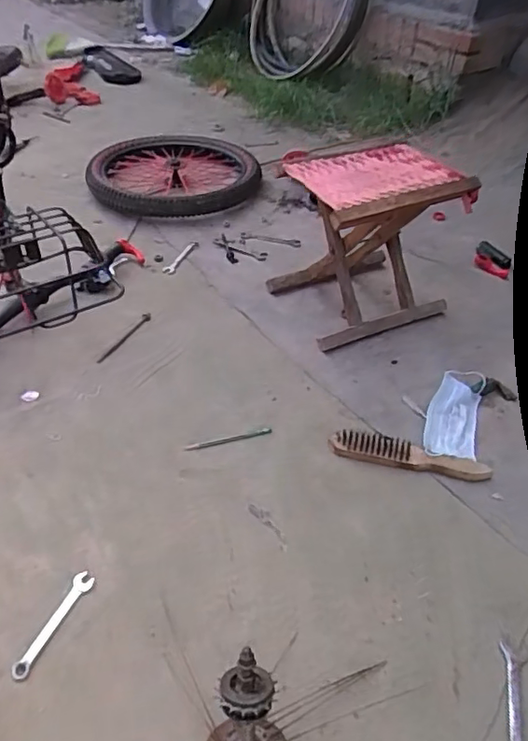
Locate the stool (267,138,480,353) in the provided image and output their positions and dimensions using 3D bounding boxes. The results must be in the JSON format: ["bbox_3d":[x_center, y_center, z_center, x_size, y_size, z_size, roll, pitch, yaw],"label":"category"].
[{"bbox_3d":[0.198,-0.252,1.100,0.285,0.285,0.231,-15,46,-18],"label":"stool"}]

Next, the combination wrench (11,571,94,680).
[{"bbox_3d":[-0.268,0.324,0.716,0.026,0.009,0.139,18,49,16],"label":"combination wrench"}]

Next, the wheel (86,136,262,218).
[{"bbox_3d":[-0.249,-0.546,1.548,0.456,0.064,0.403,8,43,5],"label":"wheel"}]

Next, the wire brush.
[{"bbox_3d":[0.233,0.137,0.904,0.250,0.023,0.046,11,47,11],"label":"wire brush"}]

